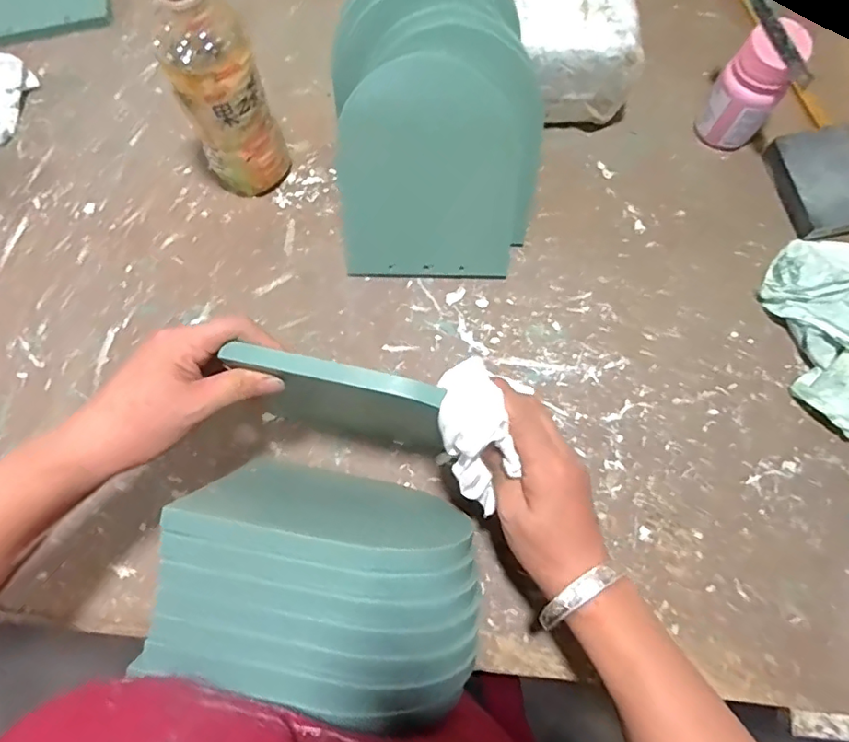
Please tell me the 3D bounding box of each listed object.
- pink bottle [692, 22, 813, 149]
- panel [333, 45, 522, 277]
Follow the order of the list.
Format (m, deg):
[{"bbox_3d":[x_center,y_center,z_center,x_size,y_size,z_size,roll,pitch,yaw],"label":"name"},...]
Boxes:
[{"bbox_3d":[0.297,-0.257,0.497,0.060,0.099,0.060,37,78,11],"label":"pink bottle"},{"bbox_3d":[0.004,-0.162,0.454,0.148,0.172,0.010,0,31,-1],"label":"panel"}]

